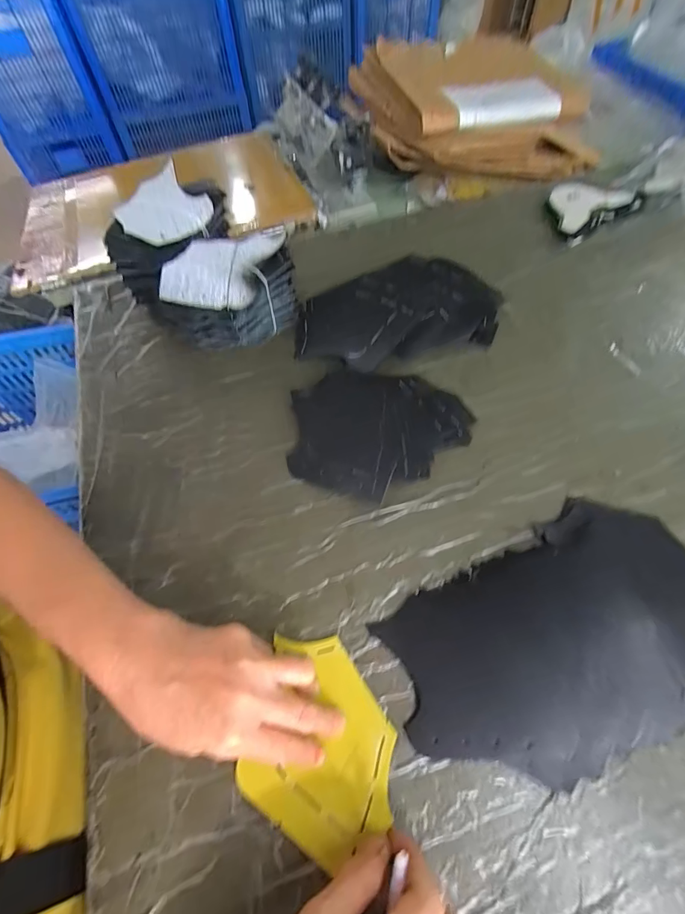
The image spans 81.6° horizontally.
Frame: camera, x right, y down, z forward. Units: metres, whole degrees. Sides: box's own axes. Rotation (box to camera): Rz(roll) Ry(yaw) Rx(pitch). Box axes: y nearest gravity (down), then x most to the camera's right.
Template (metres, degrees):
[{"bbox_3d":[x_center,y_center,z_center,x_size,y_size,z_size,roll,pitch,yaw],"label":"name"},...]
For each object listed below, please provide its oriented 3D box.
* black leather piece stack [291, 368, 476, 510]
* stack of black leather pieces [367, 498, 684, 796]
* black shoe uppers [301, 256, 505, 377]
[{"bbox_3d":[0.038,-0.036,0.411,0.199,0.036,0.152,-21,61,-12],"label":"black leather piece stack"},{"bbox_3d":[0.182,0.138,0.312,0.279,0.024,0.161,-26,62,-14],"label":"stack of black leather pieces"},{"bbox_3d":[0.068,-0.174,0.482,0.254,0.053,0.123,-13,60,-7],"label":"black shoe uppers"}]

